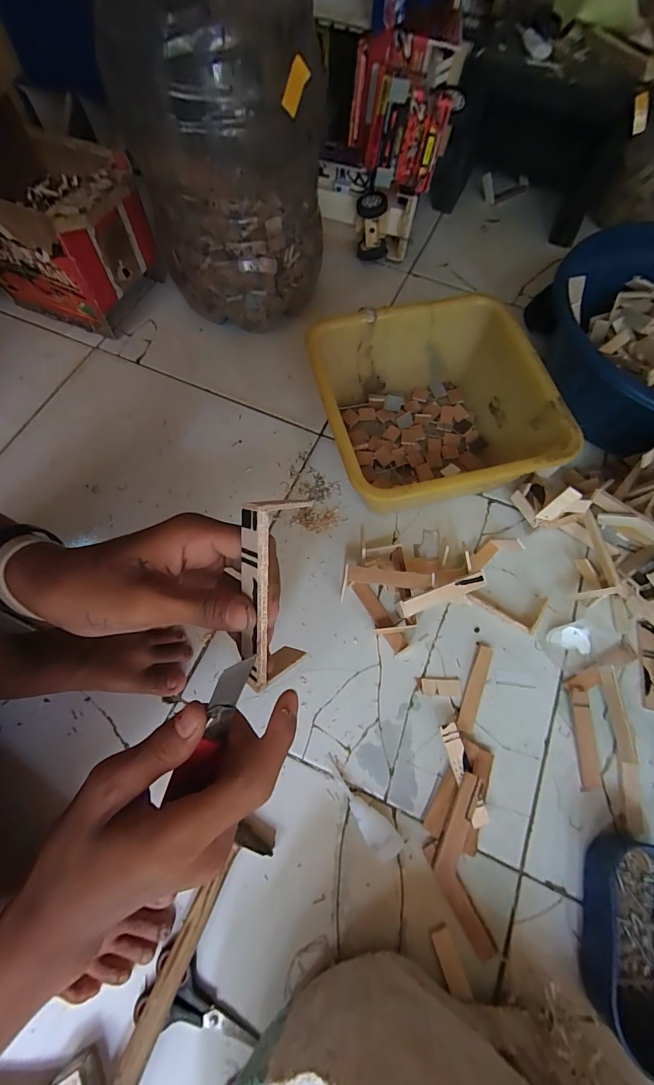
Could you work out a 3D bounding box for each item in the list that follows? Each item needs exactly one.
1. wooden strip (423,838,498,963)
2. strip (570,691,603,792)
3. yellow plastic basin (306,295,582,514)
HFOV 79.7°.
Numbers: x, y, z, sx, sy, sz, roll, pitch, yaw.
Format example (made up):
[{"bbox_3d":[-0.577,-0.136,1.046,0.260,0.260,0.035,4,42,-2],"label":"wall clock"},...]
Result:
[{"bbox_3d":[0.127,0.346,0.380,0.018,0.005,0.099,-28,72,-11],"label":"wooden strip"},{"bbox_3d":[0.284,0.216,0.429,0.021,0.005,0.097,-2,75,12],"label":"strip"},{"bbox_3d":[0.131,-0.170,0.520,0.275,0.123,0.275,0,69,-1],"label":"yellow plastic basin"}]

